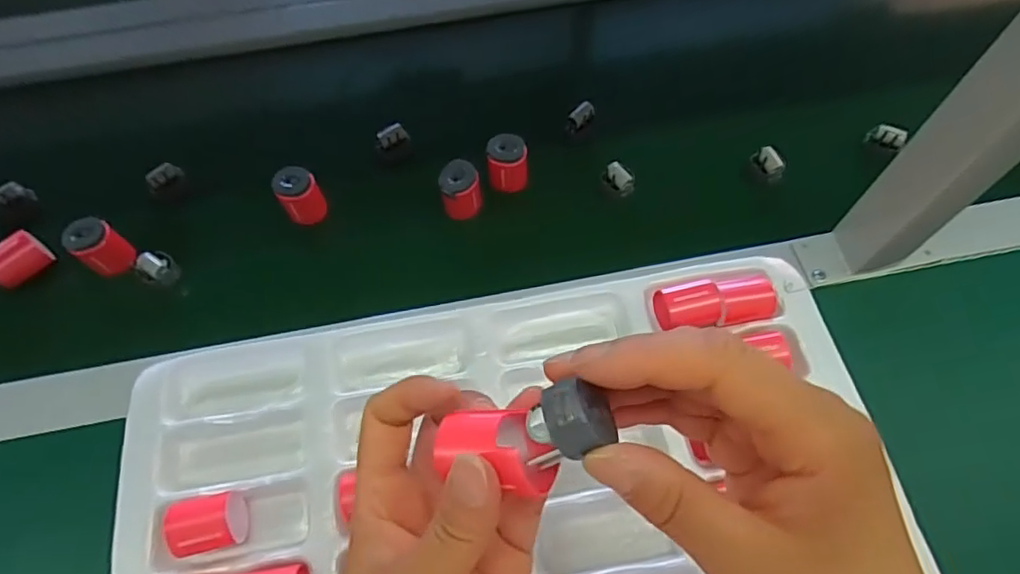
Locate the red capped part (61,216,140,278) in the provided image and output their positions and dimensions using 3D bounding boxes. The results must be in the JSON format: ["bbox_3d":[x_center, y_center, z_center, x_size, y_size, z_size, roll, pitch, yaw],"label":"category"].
[{"bbox_3d":[-0.309,-0.030,0.449,0.027,0.040,0.032,32,69,16],"label":"red capped part"}]

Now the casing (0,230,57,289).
[{"bbox_3d":[-0.372,-0.020,0.449,0.025,0.035,0.040,35,70,17],"label":"casing"}]

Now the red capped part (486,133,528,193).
[{"bbox_3d":[-0.002,-0.098,0.473,0.031,0.035,0.029,-6,64,-2],"label":"red capped part"}]

